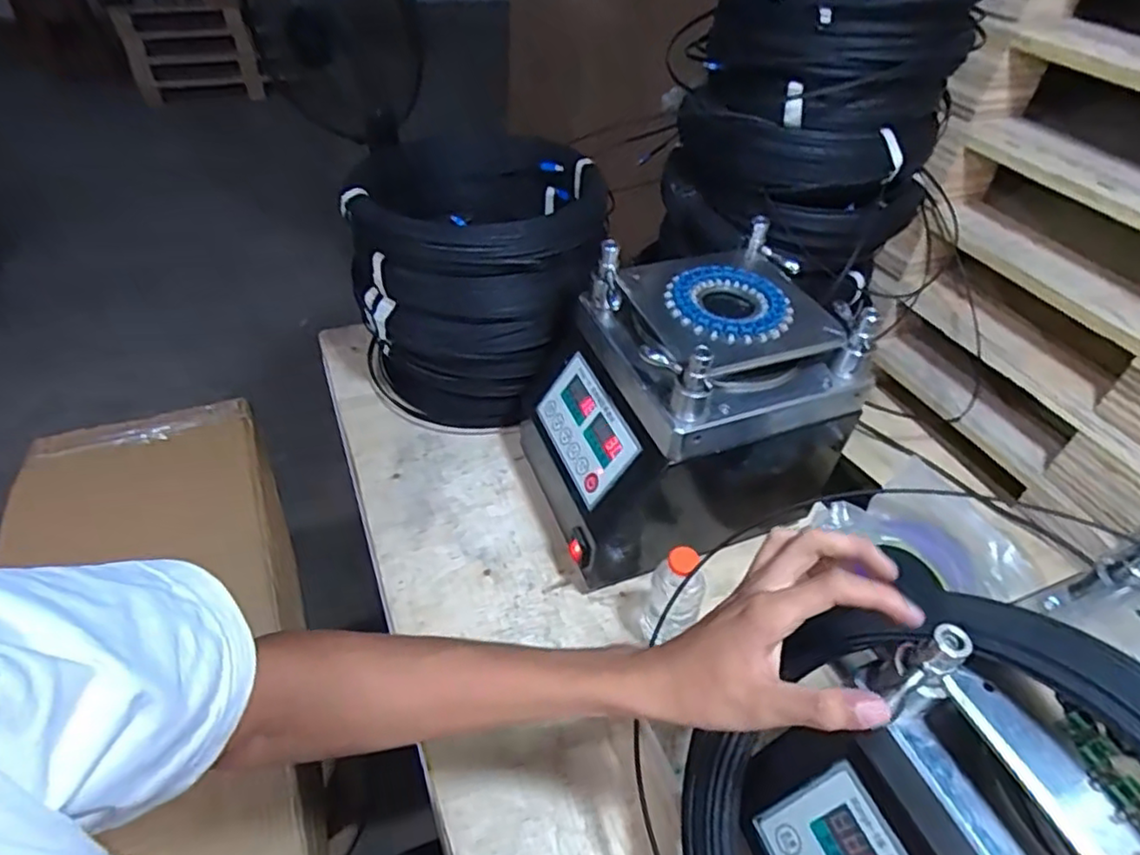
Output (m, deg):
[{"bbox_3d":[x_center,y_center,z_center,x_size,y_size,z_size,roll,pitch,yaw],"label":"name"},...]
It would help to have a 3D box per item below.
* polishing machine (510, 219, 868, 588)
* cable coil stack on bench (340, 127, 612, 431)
[{"bbox_3d":[0.124,-0.012,0.700,0.298,0.281,0.214,-11,46,-14],"label":"polishing machine"},{"bbox_3d":[-0.118,-0.200,0.868,0.315,0.288,0.307,-2,45,-5],"label":"cable coil stack on bench"}]

